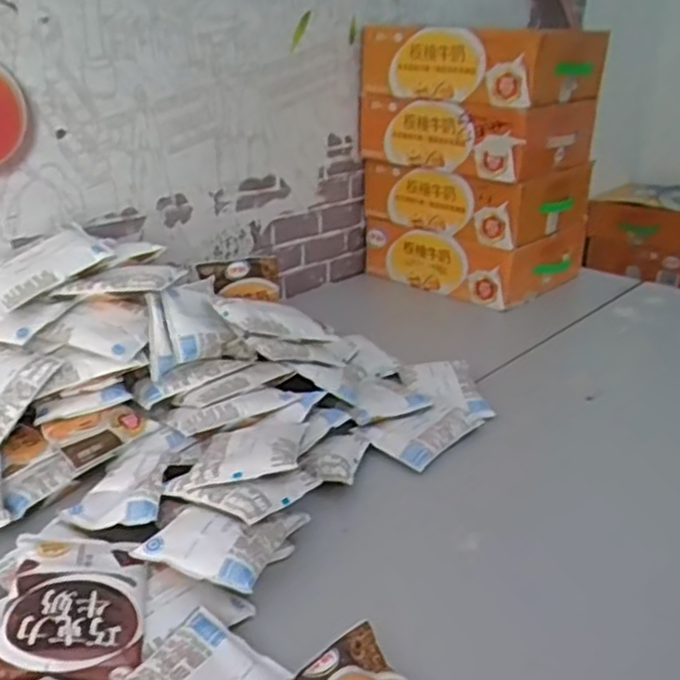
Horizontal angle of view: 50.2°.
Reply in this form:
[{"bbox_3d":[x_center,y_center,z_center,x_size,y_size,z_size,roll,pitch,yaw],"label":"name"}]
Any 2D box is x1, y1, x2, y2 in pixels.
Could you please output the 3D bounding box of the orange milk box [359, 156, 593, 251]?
[{"bbox_3d":[0.243,-0.264,1.299,0.254,0.103,0.295,-20,31,-40],"label":"orange milk box"}]

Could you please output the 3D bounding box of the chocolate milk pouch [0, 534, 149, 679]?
[{"bbox_3d":[-0.187,0.187,0.516,0.095,0.015,0.121,7,32,-16],"label":"chocolate milk pouch"}]

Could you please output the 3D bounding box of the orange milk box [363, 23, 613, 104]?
[{"bbox_3d":[0.238,-0.457,1.197,0.264,0.102,0.291,-20,31,-40],"label":"orange milk box"}]

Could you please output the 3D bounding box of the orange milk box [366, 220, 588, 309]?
[{"bbox_3d":[0.249,-0.163,1.327,0.317,0.097,0.244,20,30,36],"label":"orange milk box"}]

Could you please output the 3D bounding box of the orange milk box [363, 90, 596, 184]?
[{"bbox_3d":[0.227,-0.354,1.227,0.310,0.106,0.221,20,30,36],"label":"orange milk box"}]

